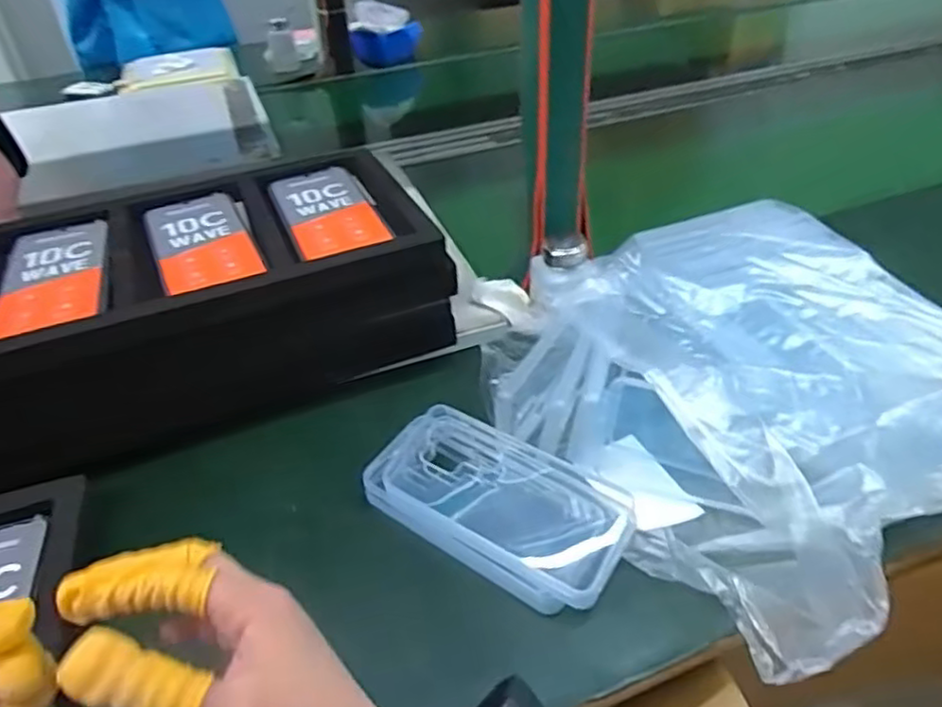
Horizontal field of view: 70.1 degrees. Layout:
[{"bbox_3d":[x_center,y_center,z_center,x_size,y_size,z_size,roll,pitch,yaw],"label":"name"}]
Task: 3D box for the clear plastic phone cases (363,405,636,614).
[{"bbox_3d":[0.019,0.110,0.496,0.189,0.042,0.096,21,46,28],"label":"clear plastic phone cases"}]

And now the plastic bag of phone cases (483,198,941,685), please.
[{"bbox_3d":[0.231,0.019,0.533,0.354,0.110,0.365,-20,42,-18],"label":"plastic bag of phone cases"}]

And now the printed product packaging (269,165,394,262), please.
[{"bbox_3d":[-0.126,-0.126,0.606,0.082,0.015,0.172,-18,41,-16],"label":"printed product packaging"}]

